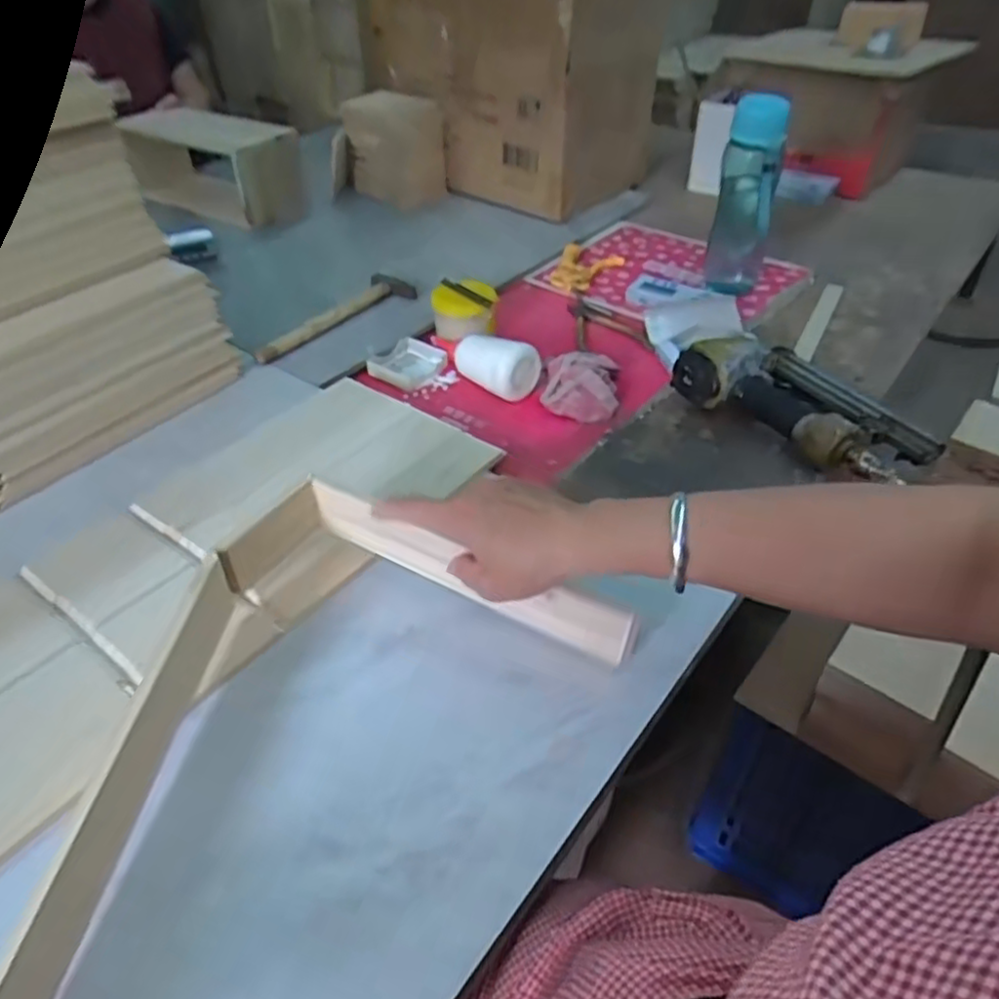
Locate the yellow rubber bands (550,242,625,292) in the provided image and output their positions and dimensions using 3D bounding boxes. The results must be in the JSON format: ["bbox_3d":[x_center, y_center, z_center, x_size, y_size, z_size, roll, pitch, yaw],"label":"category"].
[{"bbox_3d":[0.131,-0.352,1.064,0.087,0.022,0.136,14,43,15],"label":"yellow rubber bands"}]

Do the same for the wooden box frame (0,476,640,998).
[{"bbox_3d":[-0.141,0.113,0.484,0.438,0.085,0.250,-28,49,-29],"label":"wooden box frame"}]

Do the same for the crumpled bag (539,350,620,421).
[{"bbox_3d":[0.092,-0.134,0.797,0.084,0.036,0.109,6,41,6],"label":"crumpled bag"}]

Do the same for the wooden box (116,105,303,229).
[{"bbox_3d":[-0.486,-0.557,1.193,0.285,0.145,0.135,17,44,18],"label":"wooden box"}]

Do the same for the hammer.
[{"bbox_3d":[-0.216,-0.239,0.918,0.065,0.021,0.251,26,47,26],"label":"hammer"}]

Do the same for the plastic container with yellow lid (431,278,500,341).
[{"bbox_3d":[-0.046,-0.241,0.904,0.082,0.057,0.071,-2,41,-3],"label":"plastic container with yellow lid"}]

